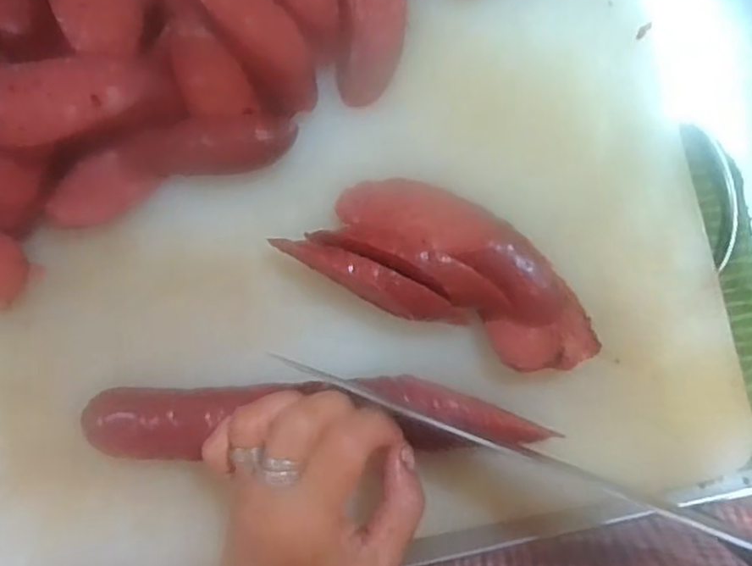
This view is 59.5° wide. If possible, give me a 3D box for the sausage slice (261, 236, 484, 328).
[{"bbox_3d":[-0.002,-0.001,0.328,0.106,0.036,0.018,26,88,5],"label":"sausage slice"}]

